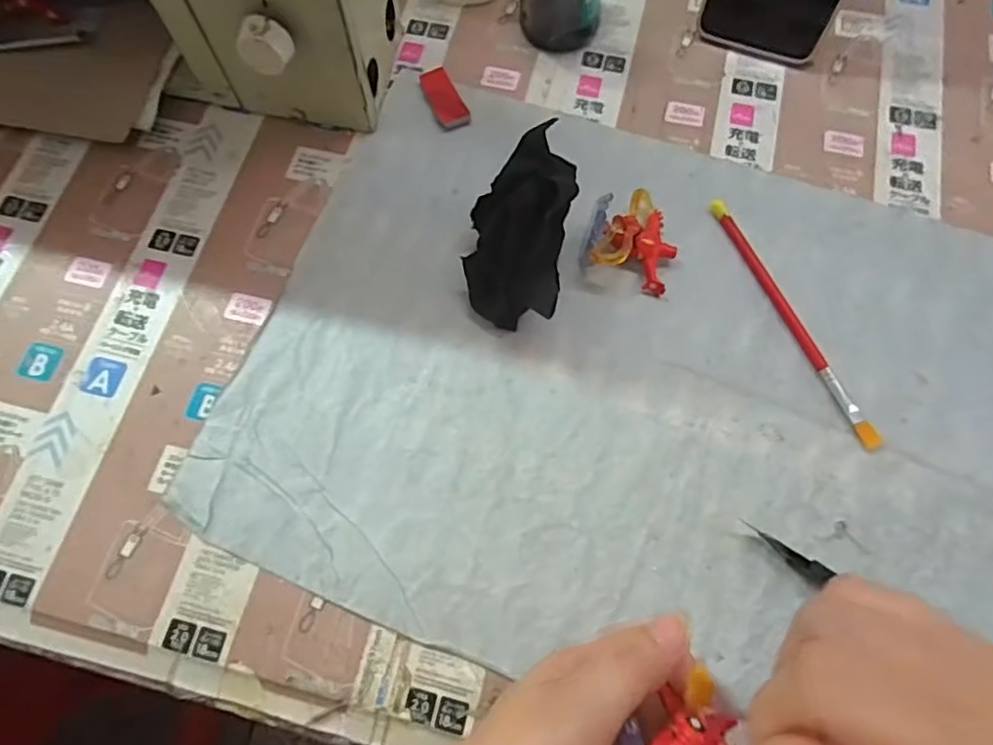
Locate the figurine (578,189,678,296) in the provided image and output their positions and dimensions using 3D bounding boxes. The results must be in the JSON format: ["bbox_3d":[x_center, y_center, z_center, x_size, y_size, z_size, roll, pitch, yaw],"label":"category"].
[{"bbox_3d":[0.076,-0.077,0.328,0.048,0.029,0.054,18,73,7],"label":"figurine"}]

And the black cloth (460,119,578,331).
[{"bbox_3d":[0.011,-0.072,0.312,0.050,0.058,0.088,9,72,4],"label":"black cloth"}]

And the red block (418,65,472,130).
[{"bbox_3d":[-0.033,-0.172,0.377,0.020,0.006,0.046,-23,73,-7],"label":"red block"}]

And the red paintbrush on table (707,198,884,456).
[{"bbox_3d":[0.157,-0.030,0.322,0.010,0.005,0.155,-23,73,-7],"label":"red paintbrush on table"}]

